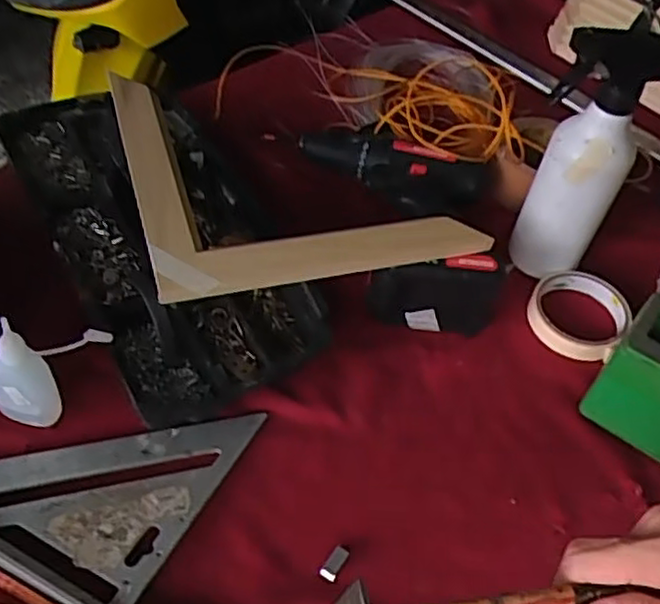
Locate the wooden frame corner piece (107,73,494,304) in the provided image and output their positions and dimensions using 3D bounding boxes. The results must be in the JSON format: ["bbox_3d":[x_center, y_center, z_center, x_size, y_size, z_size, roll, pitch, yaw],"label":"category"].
[{"bbox_3d":[-0.038,-0.119,0.604,0.259,0.029,0.249,-9,53,-16],"label":"wooden frame corner piece"}]

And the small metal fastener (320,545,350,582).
[{"bbox_3d":[0.003,0.173,0.468,0.012,0.007,0.023,28,52,18],"label":"small metal fastener"}]

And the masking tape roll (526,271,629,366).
[{"bbox_3d":[0.221,0.011,0.628,0.085,0.023,0.088,4,50,-5],"label":"masking tape roll"}]

